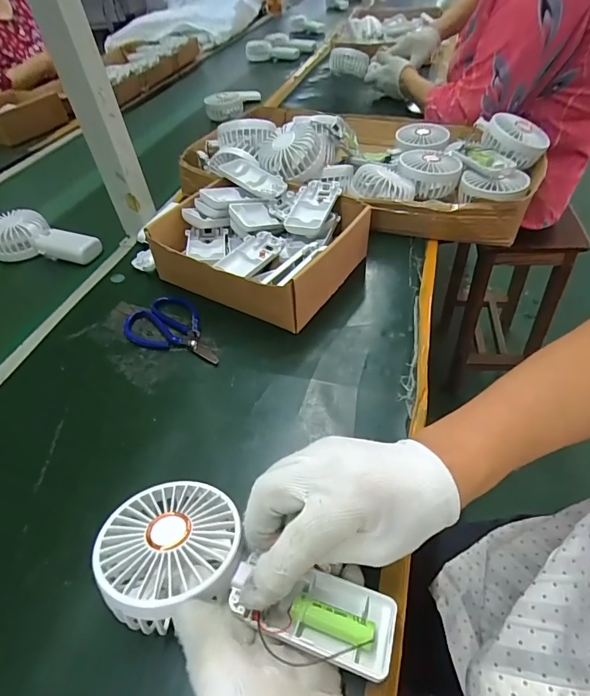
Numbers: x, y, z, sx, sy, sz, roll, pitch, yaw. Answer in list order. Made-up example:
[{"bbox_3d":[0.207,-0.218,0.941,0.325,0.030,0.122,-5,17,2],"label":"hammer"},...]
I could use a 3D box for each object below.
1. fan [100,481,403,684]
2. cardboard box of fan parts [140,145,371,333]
[{"bbox_3d":[-0.032,0.143,0.264,0.182,0.049,0.087,16,49,9],"label":"fan"},{"bbox_3d":[-0.047,-0.134,0.519,0.232,0.079,0.201,25,53,26],"label":"cardboard box of fan parts"}]

